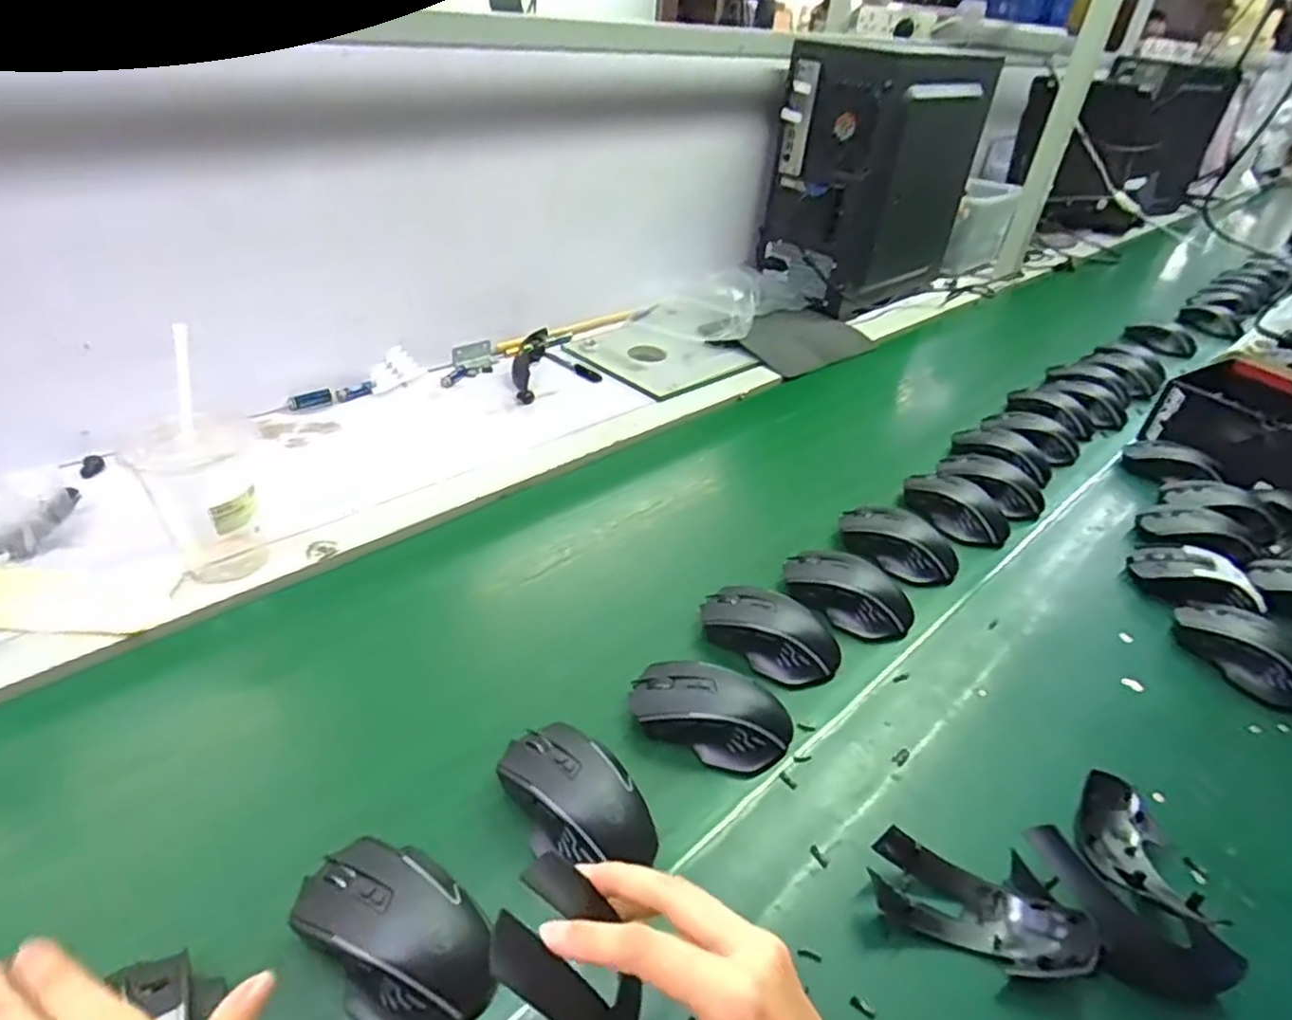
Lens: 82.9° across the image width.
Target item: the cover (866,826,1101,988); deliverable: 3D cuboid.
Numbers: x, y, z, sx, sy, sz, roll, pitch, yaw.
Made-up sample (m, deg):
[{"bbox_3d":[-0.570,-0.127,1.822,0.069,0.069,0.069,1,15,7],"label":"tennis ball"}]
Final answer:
[{"bbox_3d":[0.197,0.236,0.429,0.126,0.028,0.048,19,38,16],"label":"cover"}]

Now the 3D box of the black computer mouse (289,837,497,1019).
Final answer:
[{"bbox_3d":[-0.134,0.221,0.391,0.114,0.034,0.071,31,43,30],"label":"black computer mouse"}]

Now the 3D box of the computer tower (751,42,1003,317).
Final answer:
[{"bbox_3d":[0.400,-0.585,1.275,0.204,0.360,0.368,33,44,32],"label":"computer tower"}]

